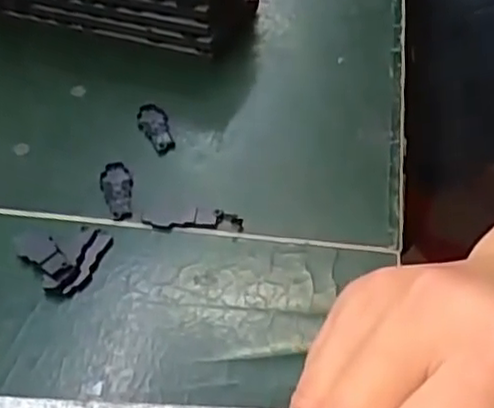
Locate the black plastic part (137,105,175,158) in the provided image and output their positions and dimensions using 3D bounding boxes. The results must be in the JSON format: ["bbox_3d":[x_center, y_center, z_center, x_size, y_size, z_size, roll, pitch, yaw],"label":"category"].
[{"bbox_3d":[-0.053,-0.045,0.392,0.017,0.004,0.043,-14,48,-10],"label":"black plastic part"}]

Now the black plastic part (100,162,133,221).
[{"bbox_3d":[-0.068,-0.007,0.360,0.016,0.004,0.040,-12,47,-8],"label":"black plastic part"}]

